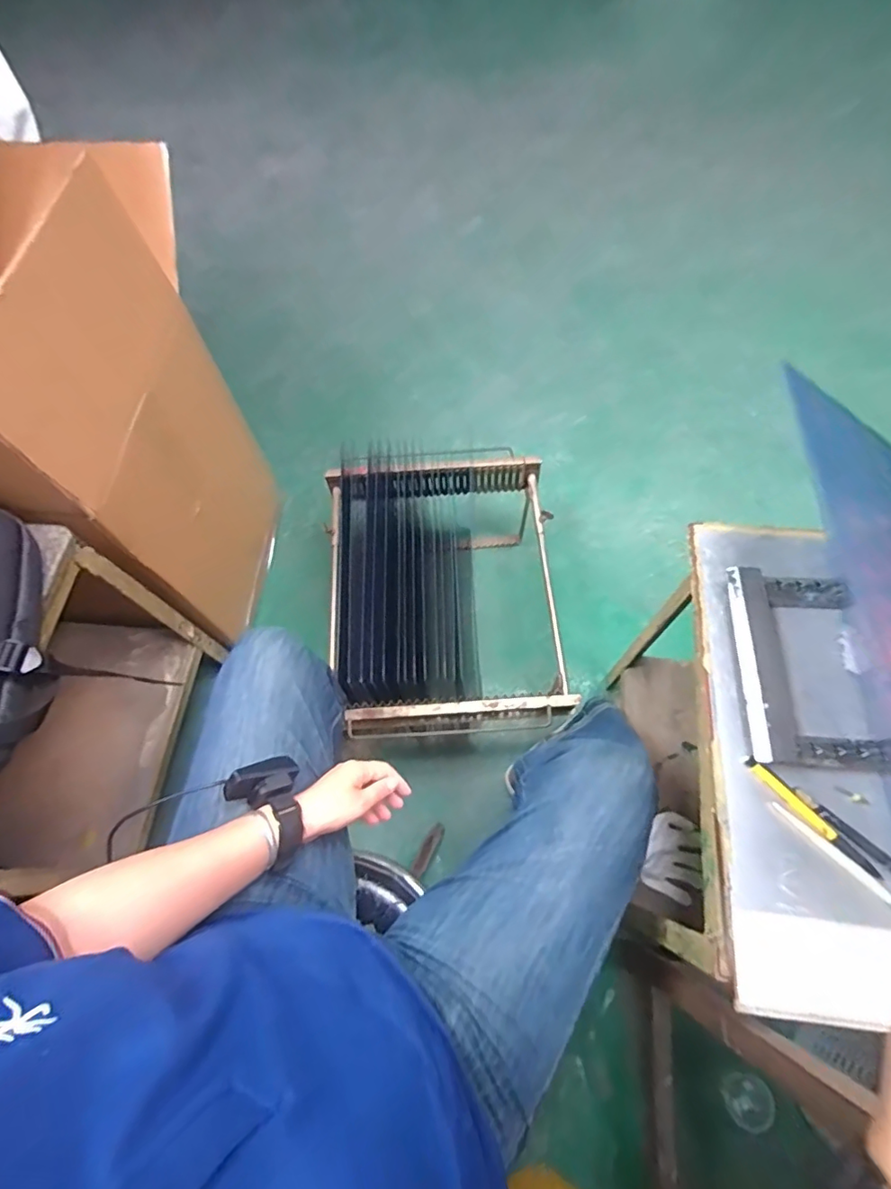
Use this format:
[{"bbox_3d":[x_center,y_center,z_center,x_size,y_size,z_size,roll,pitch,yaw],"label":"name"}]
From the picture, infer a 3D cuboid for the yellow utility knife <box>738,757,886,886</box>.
[{"bbox_3d":[0.335,0.204,0.498,0.013,0.010,0.137,-38,70,-15],"label":"yellow utility knife"}]

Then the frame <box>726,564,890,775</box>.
[{"bbox_3d":[0.360,0.071,0.548,0.128,0.042,0.202,2,65,2],"label":"frame"}]

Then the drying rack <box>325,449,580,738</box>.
[{"bbox_3d":[0.008,-0.004,1.039,0.423,0.265,0.527,-5,65,-1],"label":"drying rack"}]

